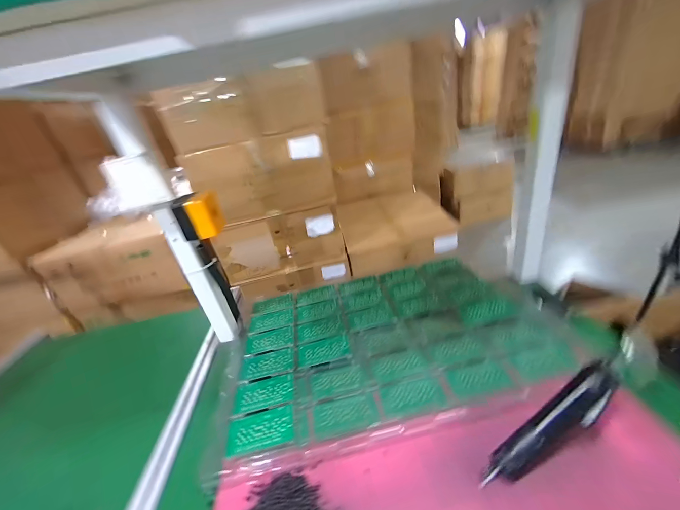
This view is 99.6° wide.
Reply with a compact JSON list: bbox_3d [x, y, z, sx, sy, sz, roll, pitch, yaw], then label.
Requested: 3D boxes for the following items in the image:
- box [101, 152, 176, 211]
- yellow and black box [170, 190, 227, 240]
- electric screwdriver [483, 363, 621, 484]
[{"bbox_3d":[-0.356,-0.128,0.507,0.080,0.083,0.047,-31,37,-34],"label":"box"},{"bbox_3d":[-0.280,-0.080,0.579,0.065,0.081,0.069,0,31,12],"label":"yellow and black box"},{"bbox_3d":[0.280,0.221,0.379,0.220,0.033,0.049,-35,36,-8],"label":"electric screwdriver"}]

